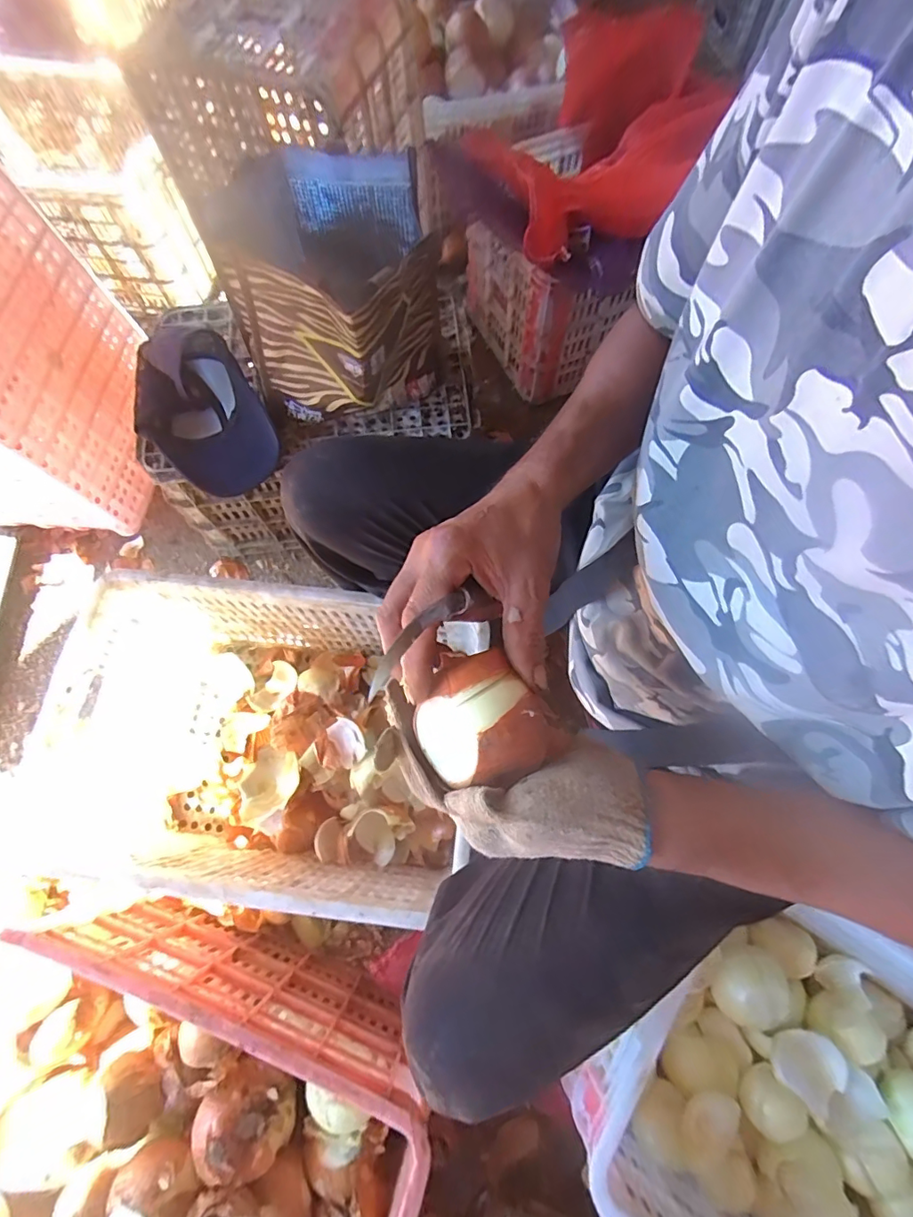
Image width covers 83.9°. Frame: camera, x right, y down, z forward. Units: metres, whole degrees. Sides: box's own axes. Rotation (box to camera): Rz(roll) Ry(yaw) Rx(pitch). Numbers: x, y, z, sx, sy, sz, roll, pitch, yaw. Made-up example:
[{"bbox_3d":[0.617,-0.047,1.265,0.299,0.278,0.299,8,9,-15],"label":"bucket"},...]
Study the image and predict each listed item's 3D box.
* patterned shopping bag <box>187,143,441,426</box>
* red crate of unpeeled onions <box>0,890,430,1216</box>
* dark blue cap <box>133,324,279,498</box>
[{"bbox_3d":[-0.140,-0.363,0.623,0.243,0.249,0.204,-21,71,-7],"label":"patterned shopping bag"},{"bbox_3d":[-0.291,0.596,0.542,0.457,0.238,0.375,19,71,7],"label":"red crate of unpeeled onions"},{"bbox_3d":[-0.354,-0.278,0.693,0.154,0.137,0.219,-40,74,-13],"label":"dark blue cap"}]

